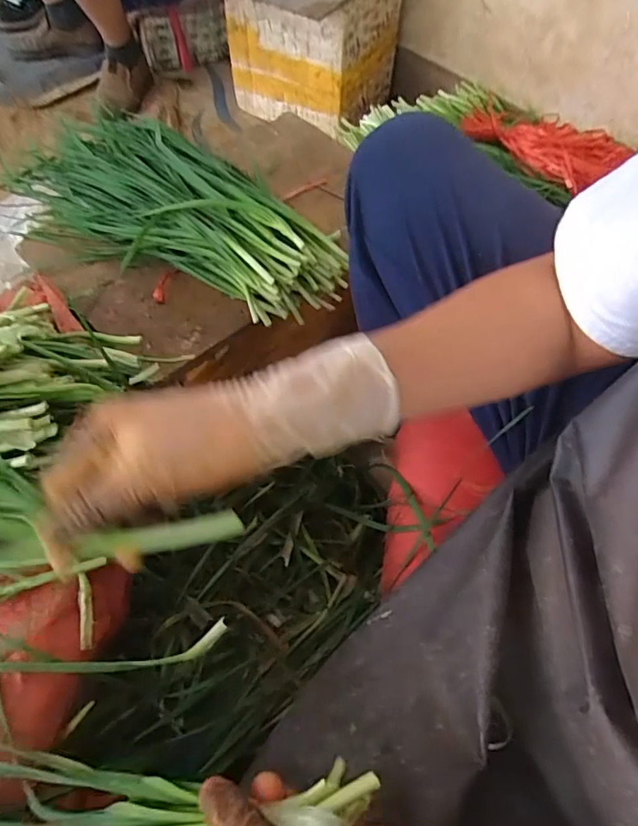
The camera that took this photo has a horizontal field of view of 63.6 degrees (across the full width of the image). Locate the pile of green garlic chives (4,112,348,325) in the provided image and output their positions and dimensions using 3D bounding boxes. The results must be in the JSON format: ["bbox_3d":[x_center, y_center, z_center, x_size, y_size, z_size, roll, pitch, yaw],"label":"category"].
[{"bbox_3d":[-0.192,-0.263,0.650,0.479,0.089,0.200,22,60,10],"label":"pile of green garlic chives"}]

